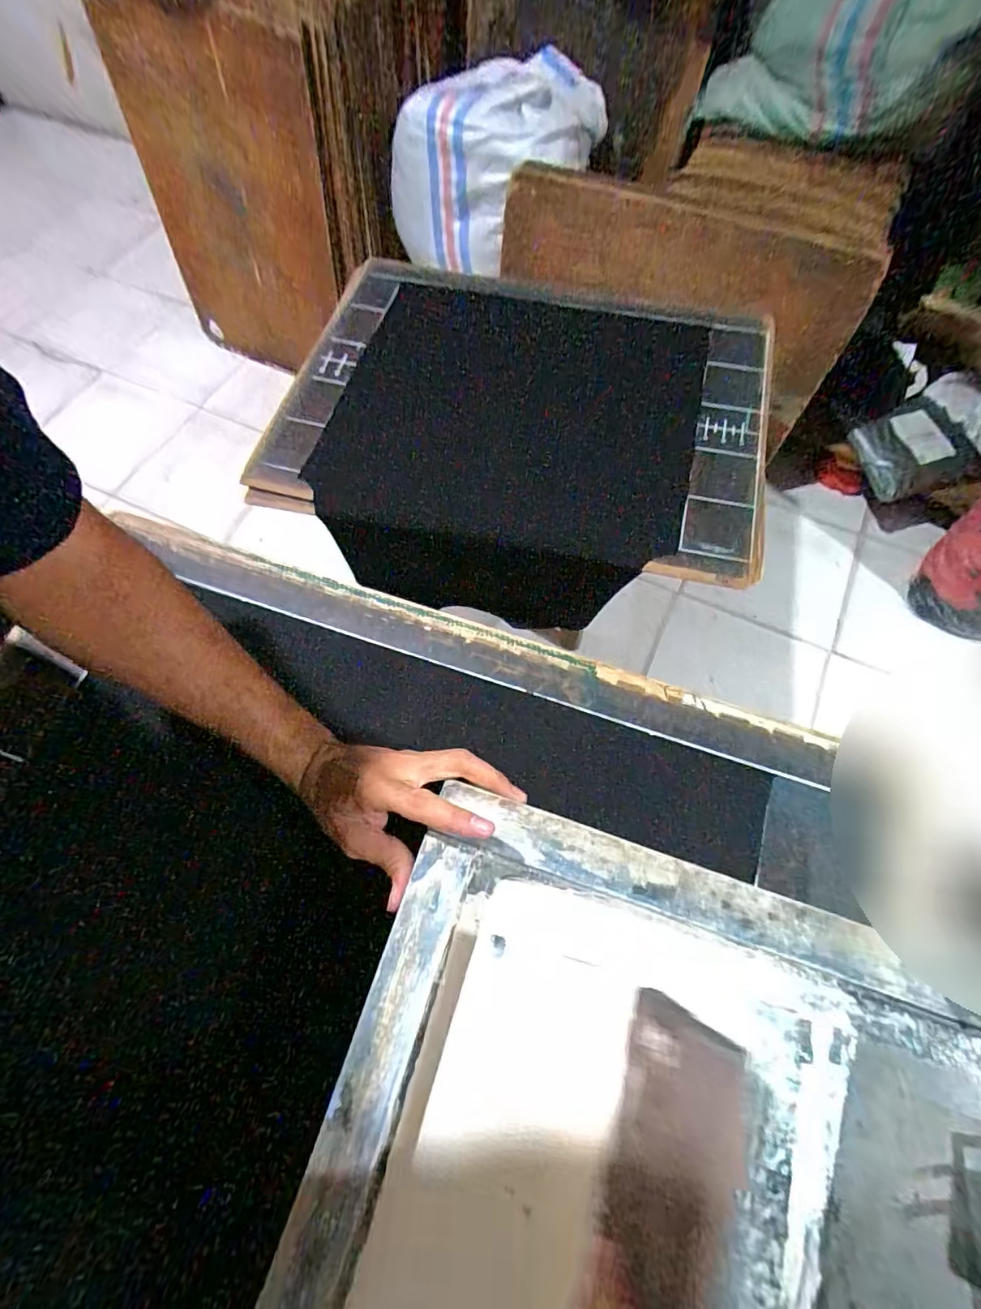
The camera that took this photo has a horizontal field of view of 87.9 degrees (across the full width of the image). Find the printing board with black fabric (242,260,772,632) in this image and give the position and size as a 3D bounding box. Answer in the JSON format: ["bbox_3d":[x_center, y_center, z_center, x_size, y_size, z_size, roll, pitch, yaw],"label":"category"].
[{"bbox_3d":[0.054,-0.400,0.920,0.798,0.276,0.581,16,77,6],"label":"printing board with black fabric"}]

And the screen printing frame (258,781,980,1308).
[{"bbox_3d":[0.098,0.410,0.260,0.447,0.076,0.545,17,69,7],"label":"screen printing frame"}]

